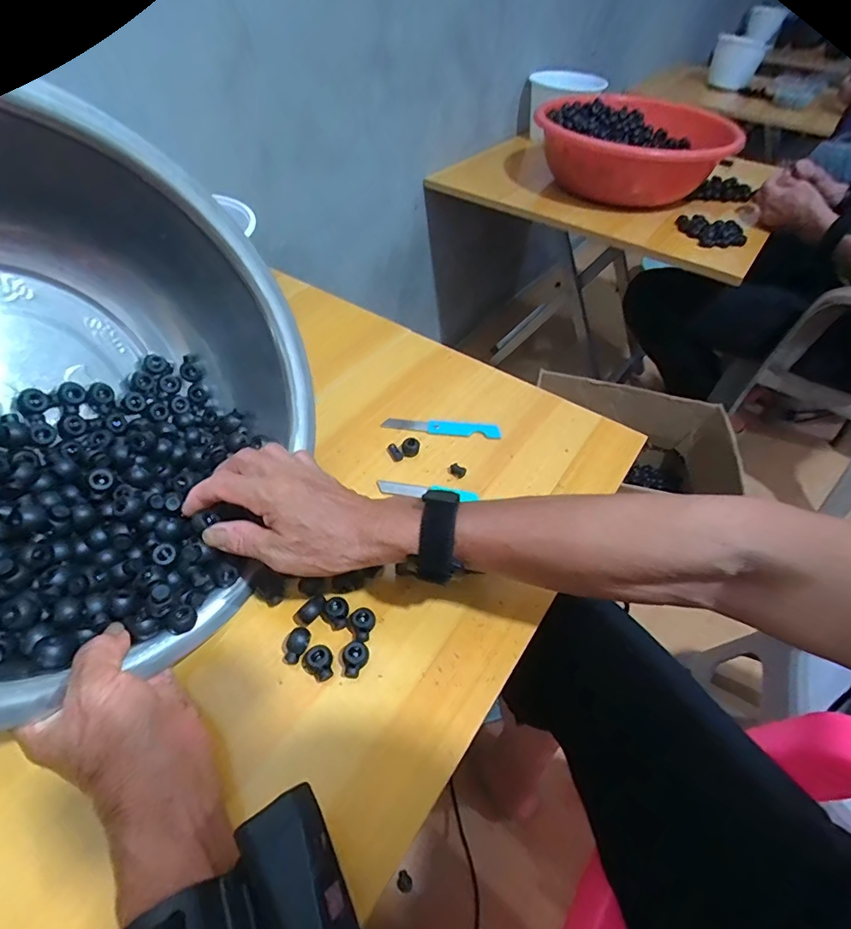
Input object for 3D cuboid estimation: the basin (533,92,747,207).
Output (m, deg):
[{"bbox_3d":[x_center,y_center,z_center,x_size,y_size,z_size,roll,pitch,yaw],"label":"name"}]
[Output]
[{"bbox_3d":[0.398,-0.606,0.928,0.334,0.134,0.363,2,49,-3],"label":"basin"}]

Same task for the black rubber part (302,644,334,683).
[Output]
[{"bbox_3d":[-0.071,0.133,0.320,0.019,0.008,0.023,-33,57,-27],"label":"black rubber part"}]

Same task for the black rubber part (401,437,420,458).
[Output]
[{"bbox_3d":[-0.014,-0.016,0.455,0.017,0.012,0.014,-1,48,-2],"label":"black rubber part"}]

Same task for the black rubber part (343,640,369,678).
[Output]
[{"bbox_3d":[-0.047,0.132,0.322,0.016,0.011,0.021,-2,48,-3],"label":"black rubber part"}]

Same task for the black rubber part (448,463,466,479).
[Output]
[{"bbox_3d":[0.029,0.006,0.441,0.016,0.007,0.009,26,53,21],"label":"black rubber part"}]

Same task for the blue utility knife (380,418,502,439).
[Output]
[{"bbox_3d":[0.017,-0.039,0.482,0.117,0.005,0.017,6,48,4],"label":"blue utility knife"}]

